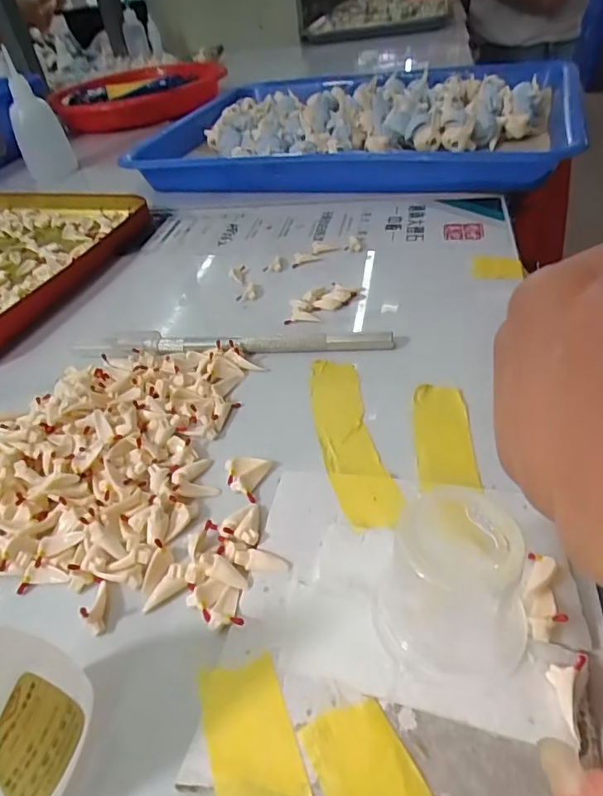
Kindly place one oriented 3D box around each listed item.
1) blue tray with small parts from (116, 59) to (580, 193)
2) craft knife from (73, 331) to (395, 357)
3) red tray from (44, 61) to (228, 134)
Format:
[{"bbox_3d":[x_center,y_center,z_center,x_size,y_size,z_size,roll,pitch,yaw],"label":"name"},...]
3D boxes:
[{"bbox_3d":[0.050,-0.229,0.447,0.314,0.037,0.252,9,44,18],"label":"blue tray with small parts"},{"bbox_3d":[-0.035,-0.026,0.247,0.152,0.009,0.010,0,42,9],"label":"craft knife"},{"bbox_3d":[-0.195,-0.384,0.667,0.190,0.040,0.208,-5,41,3],"label":"red tray"}]

